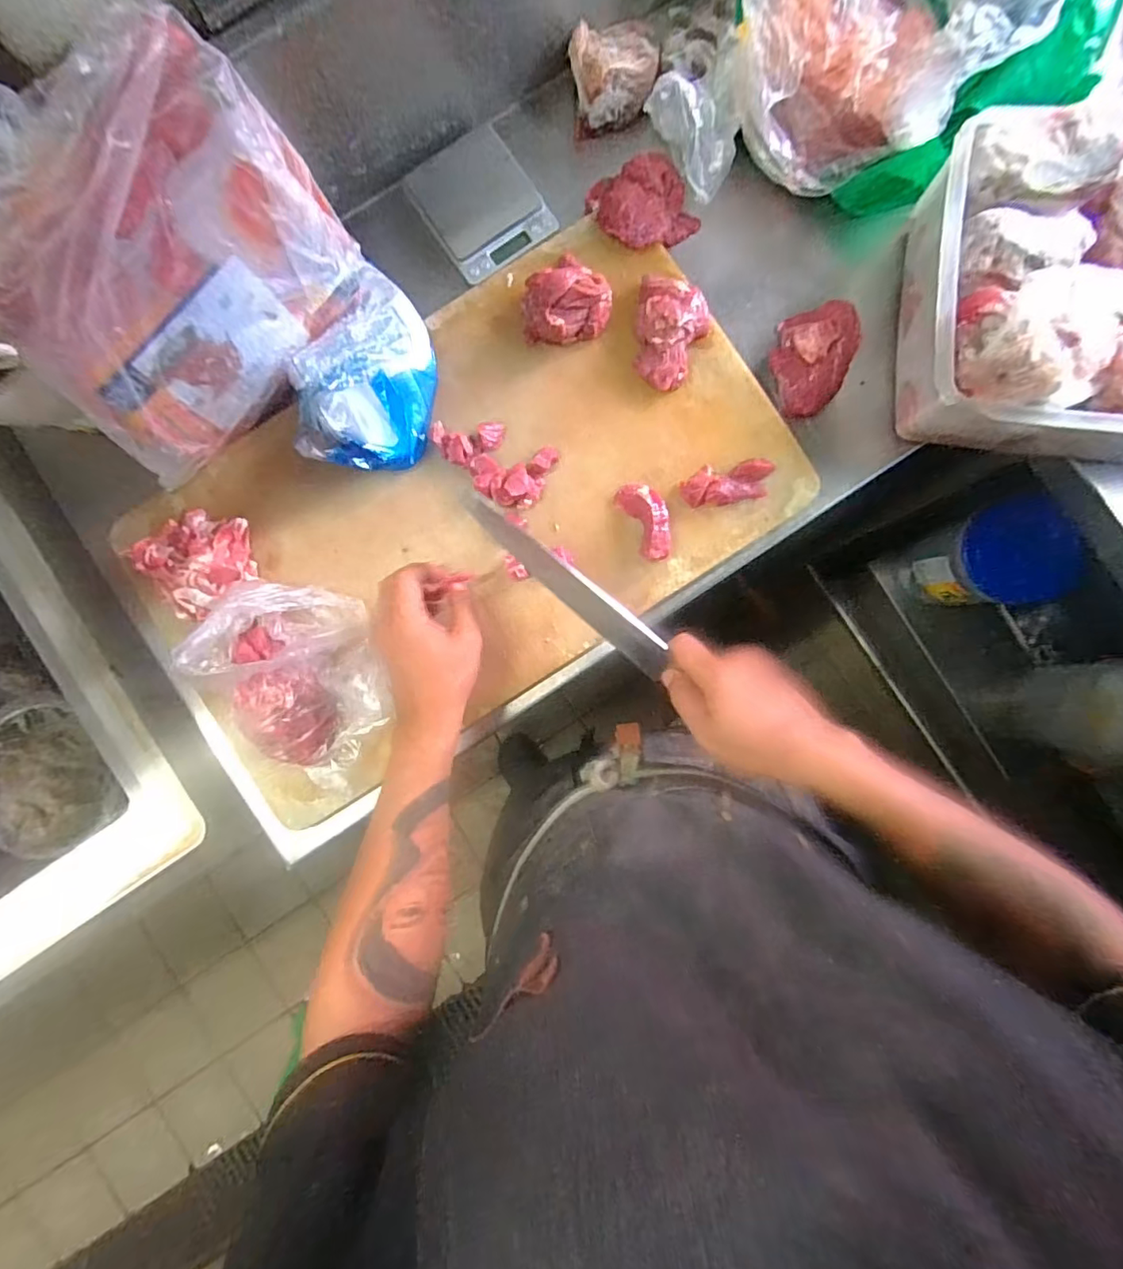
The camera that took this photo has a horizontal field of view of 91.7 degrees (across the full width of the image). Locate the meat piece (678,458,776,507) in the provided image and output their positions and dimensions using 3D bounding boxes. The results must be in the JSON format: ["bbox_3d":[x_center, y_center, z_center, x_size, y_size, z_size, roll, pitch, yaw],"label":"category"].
[{"bbox_3d":[0.152,-0.139,0.500,0.081,0.016,0.038,-3,87,2],"label":"meat piece"}]

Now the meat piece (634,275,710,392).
[{"bbox_3d":[0.098,-0.277,0.498,0.070,0.039,0.099,13,87,2],"label":"meat piece"}]

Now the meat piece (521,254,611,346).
[{"bbox_3d":[0.006,-0.317,0.503,0.079,0.039,0.086,2,87,2],"label":"meat piece"}]

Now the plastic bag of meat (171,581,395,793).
[{"bbox_3d":[-0.213,0.040,0.447,0.137,0.110,0.182,-19,86,1],"label":"plastic bag of meat"}]

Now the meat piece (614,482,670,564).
[{"bbox_3d":[0.079,-0.104,0.498,0.035,0.027,0.074,-28,86,0],"label":"meat piece"}]

